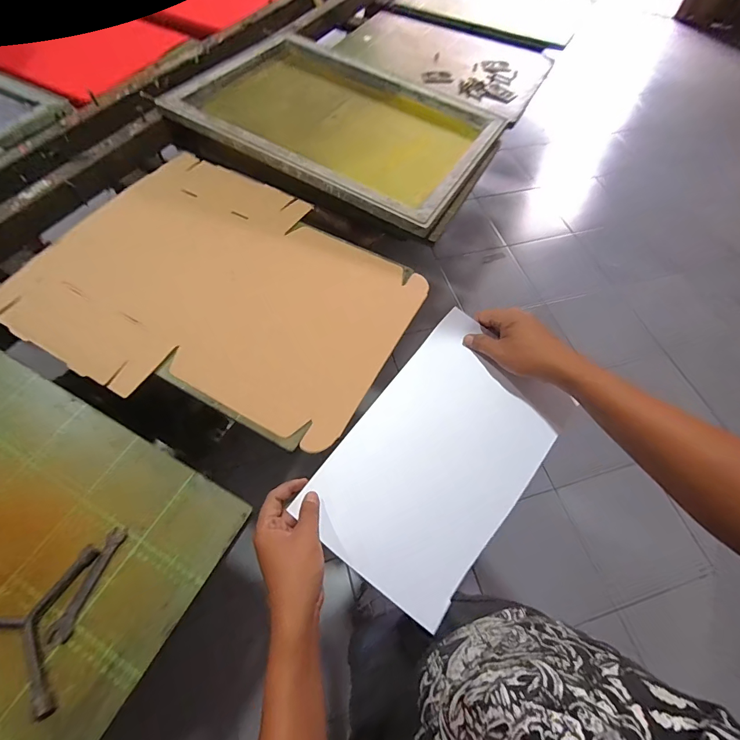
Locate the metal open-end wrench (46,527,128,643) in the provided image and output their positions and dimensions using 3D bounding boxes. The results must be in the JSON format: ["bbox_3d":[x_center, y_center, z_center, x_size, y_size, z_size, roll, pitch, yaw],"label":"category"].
[{"bbox_3d":[-0.332,0.254,0.466,0.026,0.006,0.121,18,62,7],"label":"metal open-end wrench"}]

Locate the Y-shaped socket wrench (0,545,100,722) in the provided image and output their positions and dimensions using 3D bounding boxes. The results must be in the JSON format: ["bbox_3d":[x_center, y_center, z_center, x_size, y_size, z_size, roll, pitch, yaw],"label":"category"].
[{"bbox_3d":[-0.394,0.286,0.430,0.136,0.017,0.156,-3,61,-4],"label":"Y-shaped socket wrench"}]

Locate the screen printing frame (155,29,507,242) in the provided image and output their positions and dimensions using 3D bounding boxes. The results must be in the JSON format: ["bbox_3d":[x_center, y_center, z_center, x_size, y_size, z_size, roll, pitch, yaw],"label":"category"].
[{"bbox_3d":[-0.067,-0.574,0.897,0.673,0.061,0.488,28,64,13],"label":"screen printing frame"}]

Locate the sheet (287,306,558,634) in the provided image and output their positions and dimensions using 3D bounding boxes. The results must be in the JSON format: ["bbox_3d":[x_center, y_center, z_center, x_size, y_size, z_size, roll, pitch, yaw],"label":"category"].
[{"bbox_3d":[0.082,0.104,0.461,0.200,0.022,0.297,39,76,5],"label":"sheet"}]

